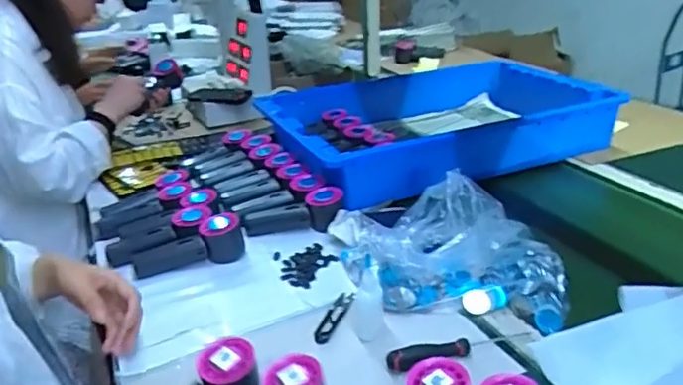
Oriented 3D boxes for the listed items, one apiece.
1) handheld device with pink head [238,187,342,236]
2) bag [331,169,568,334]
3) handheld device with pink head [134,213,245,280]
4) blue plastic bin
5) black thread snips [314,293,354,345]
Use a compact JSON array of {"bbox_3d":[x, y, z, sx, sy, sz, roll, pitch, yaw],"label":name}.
[{"bbox_3d":[-0.075,0.034,0.895,0.154,0.052,0.064,-7,26,-1],"label":"handheld device with pink head"},{"bbox_3d":[0.132,0.070,0.761,0.285,0.089,0.235,-5,26,2],"label":"bag"},{"bbox_3d":[-0.218,0.082,0.837,0.155,0.054,0.044,-13,27,-14],"label":"handheld device with pink head"},{"bbox_3d":[0.195,-0.142,1.201,0.658,0.133,0.420,-17,28,-22],"label":"blue plastic bin"},{"bbox_3d":[-0.008,0.146,0.708,0.024,0.014,0.099,5,28,21],"label":"black thread snips"}]

